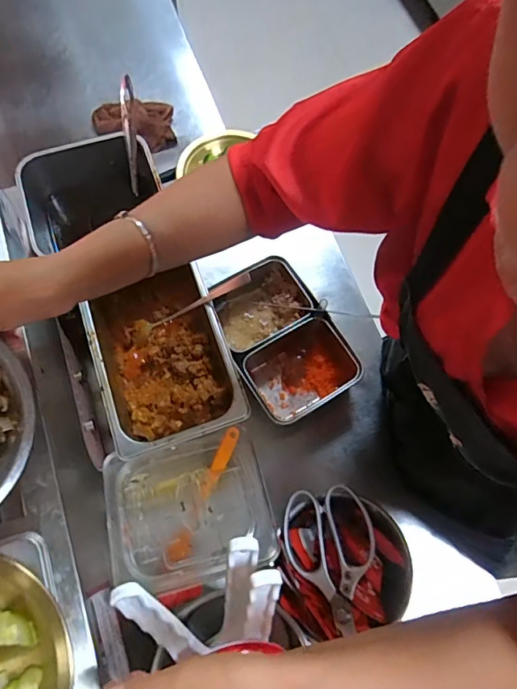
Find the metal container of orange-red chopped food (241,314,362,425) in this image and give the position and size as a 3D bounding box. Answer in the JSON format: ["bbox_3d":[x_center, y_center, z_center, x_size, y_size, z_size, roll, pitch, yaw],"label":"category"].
[{"bbox_3d":[0.057,0.039,0.641,0.147,0.061,0.114,-27,71,-12],"label":"metal container of orange-red chopped food"}]

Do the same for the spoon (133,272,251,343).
[{"bbox_3d":[-0.091,-0.049,0.607,0.187,0.017,0.026,-23,66,23],"label":"spoon"}]

